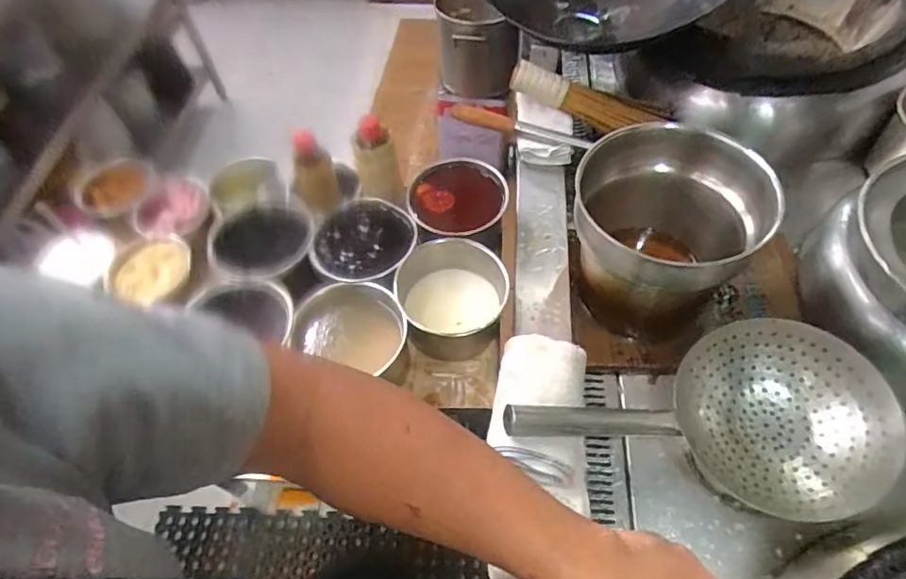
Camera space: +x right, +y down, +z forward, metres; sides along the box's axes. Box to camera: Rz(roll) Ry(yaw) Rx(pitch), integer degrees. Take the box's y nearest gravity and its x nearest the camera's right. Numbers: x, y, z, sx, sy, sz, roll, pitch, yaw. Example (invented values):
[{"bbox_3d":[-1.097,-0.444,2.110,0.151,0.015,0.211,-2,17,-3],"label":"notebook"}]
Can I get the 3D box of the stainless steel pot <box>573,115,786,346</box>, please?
[{"bbox_3d":[0.269,-0.064,0.715,0.218,0.228,0.209,-1,57,2],"label":"stainless steel pot"}]

